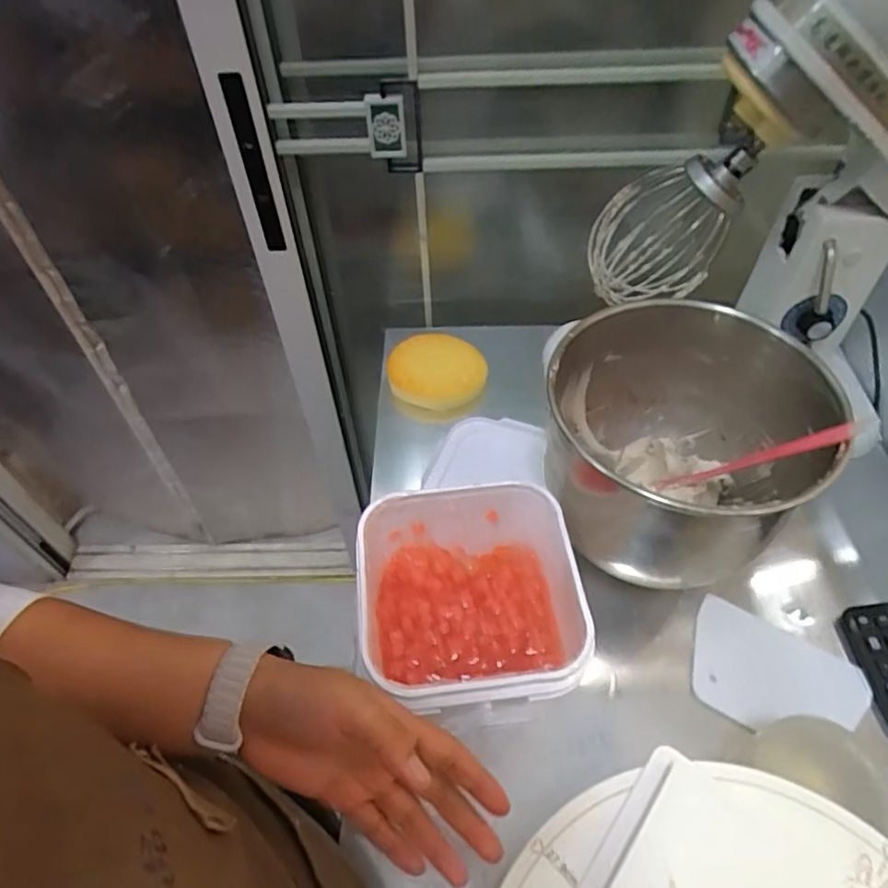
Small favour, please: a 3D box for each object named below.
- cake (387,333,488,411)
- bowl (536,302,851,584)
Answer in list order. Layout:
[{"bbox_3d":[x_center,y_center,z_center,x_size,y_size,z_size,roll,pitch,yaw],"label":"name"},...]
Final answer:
[{"bbox_3d":[-0.003,-0.098,0.779,0.117,0.033,0.114,-1,51,1],"label":"cake"},{"bbox_3d":[0.198,0.009,0.543,0.214,0.181,0.213,-1,51,1],"label":"bowl"}]

